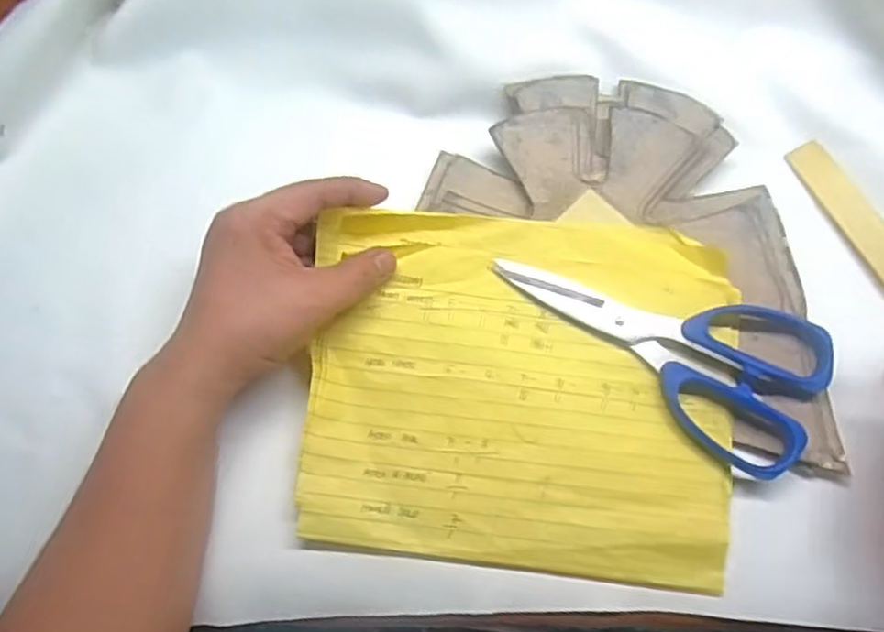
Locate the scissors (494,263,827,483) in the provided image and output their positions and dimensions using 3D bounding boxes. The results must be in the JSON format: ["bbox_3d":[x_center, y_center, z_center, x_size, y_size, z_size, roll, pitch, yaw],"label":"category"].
[{"bbox_3d":[0.125,0.001,0.363,0.178,0.008,0.085,38,77,11],"label":"scissors"}]

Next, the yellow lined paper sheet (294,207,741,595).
[{"bbox_3d":[0.043,0.035,0.355,0.220,0.025,0.184,6,73,2],"label":"yellow lined paper sheet"}]

